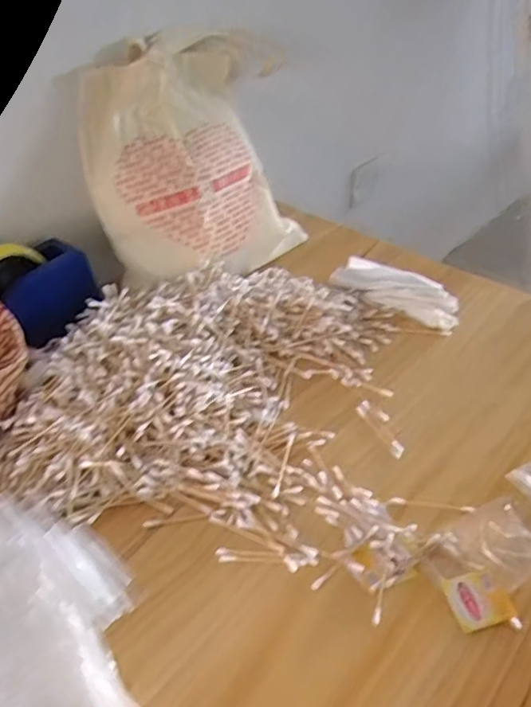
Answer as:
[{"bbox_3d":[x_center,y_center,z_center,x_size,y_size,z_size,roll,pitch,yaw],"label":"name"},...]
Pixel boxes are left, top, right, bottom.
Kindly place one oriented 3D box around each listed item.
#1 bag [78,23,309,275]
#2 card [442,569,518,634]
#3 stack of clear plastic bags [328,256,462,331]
[{"bbox_3d":[-0.096,-0.273,0.743,0.264,0.250,0.267,-7,41,-3],"label":"bag"},{"bbox_3d":[0.165,0.188,0.422,0.044,0.004,0.040,-11,41,-8],"label":"card"},{"bbox_3d":[0.168,-0.089,0.704,0.175,0.034,0.063,25,49,30],"label":"stack of clear plastic bags"}]

